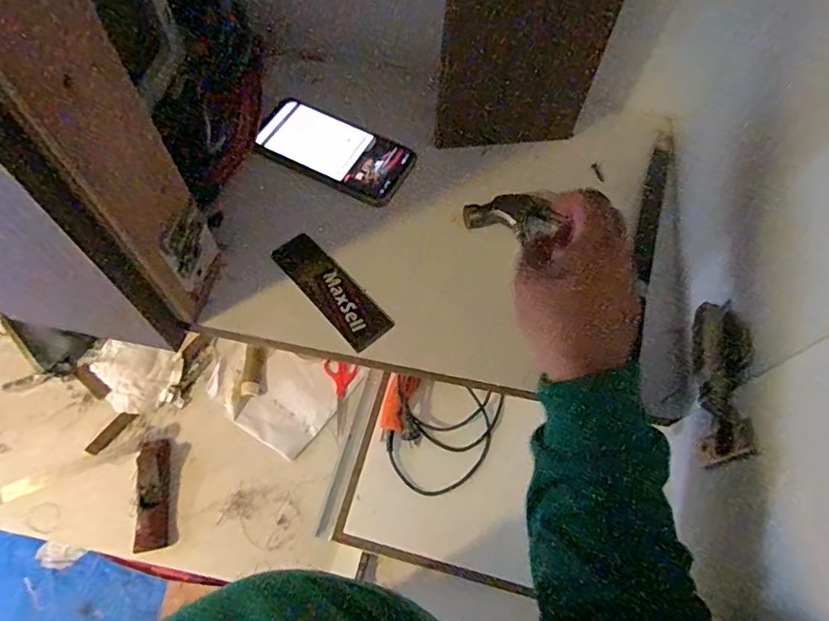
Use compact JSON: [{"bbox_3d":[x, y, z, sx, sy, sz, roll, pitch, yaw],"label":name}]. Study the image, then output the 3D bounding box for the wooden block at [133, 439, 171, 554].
[{"bbox_3d":[-0.469,0.329,0.961,0.058,0.018,0.184,-7,64,-6],"label":"wooden block"}]

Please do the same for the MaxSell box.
[{"bbox_3d":[-0.077,-0.019,0.498,0.042,0.008,0.130,-38,71,-19],"label":"MaxSell box"}]

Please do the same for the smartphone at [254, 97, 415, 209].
[{"bbox_3d":[-0.083,-0.168,0.558,0.158,0.012,0.084,24,65,9],"label":"smartphone"}]

